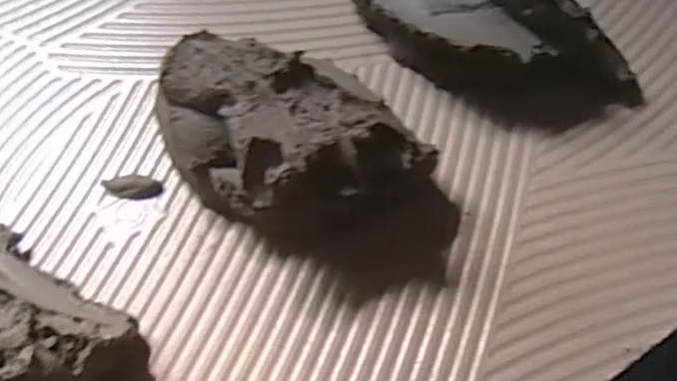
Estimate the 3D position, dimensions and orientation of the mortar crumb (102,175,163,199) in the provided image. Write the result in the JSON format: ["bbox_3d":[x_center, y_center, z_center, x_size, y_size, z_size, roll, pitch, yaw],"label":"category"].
[{"bbox_3d":[-0.119,-0.002,0.397,0.033,0.004,0.015,13,62,6],"label":"mortar crumb"}]

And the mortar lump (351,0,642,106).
[{"bbox_3d":[0.089,-0.103,0.415,0.187,0.069,0.083,36,67,17],"label":"mortar lump"}]

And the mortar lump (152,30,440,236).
[{"bbox_3d":[-0.033,-0.026,0.366,0.154,0.078,0.083,28,65,13],"label":"mortar lump"}]

